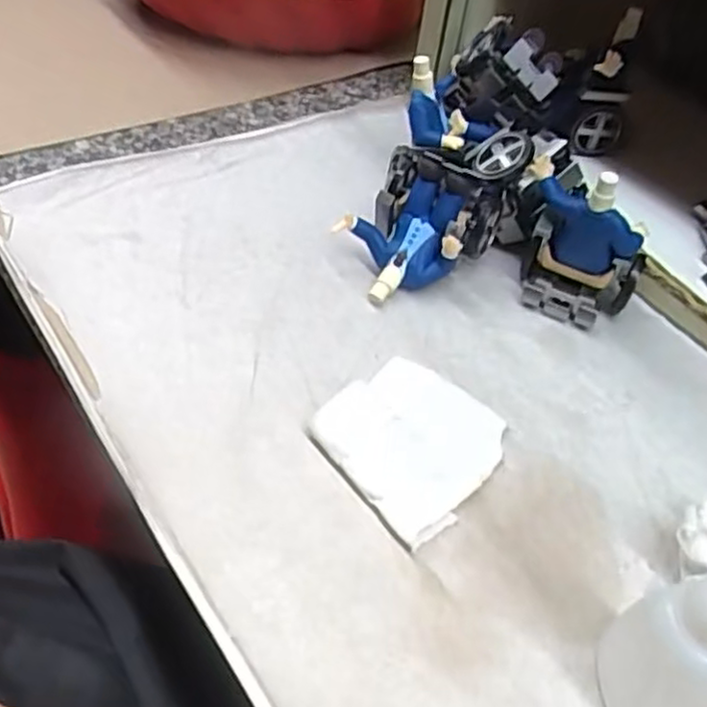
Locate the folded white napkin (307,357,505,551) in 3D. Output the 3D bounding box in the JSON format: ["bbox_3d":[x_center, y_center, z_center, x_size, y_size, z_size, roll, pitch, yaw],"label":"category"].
[{"bbox_3d":[0.020,0.029,0.264,0.057,0.010,0.064,34,52,23],"label":"folded white napkin"}]

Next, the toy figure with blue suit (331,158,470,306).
[{"bbox_3d":[0.023,-0.051,0.316,0.048,0.042,0.036,-17,52,-22],"label":"toy figure with blue suit"}]

